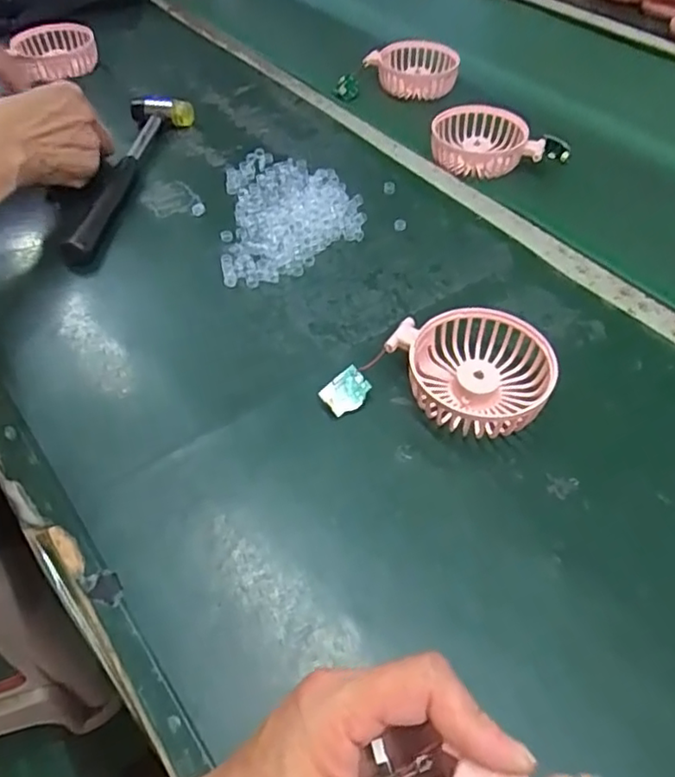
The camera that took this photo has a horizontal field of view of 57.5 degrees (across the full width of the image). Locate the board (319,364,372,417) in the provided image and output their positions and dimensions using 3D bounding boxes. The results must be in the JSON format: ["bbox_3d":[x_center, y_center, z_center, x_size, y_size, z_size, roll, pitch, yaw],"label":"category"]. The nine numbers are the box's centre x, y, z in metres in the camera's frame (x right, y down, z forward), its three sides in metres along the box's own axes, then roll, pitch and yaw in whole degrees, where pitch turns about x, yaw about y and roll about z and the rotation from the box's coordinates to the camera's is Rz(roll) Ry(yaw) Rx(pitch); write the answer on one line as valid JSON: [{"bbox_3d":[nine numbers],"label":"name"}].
[{"bbox_3d":[0.006,0.003,0.395,0.031,0.004,0.023,-37,94,-14],"label":"board"}]

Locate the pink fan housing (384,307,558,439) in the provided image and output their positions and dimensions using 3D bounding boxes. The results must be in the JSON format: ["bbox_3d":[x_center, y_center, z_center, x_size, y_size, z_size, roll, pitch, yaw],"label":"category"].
[{"bbox_3d":[0.089,-0.009,0.395,0.093,0.034,0.085,-11,52,-9],"label":"pink fan housing"}]

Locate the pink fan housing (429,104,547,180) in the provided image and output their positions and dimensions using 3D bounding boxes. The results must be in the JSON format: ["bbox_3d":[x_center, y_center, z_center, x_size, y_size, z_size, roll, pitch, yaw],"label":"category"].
[{"bbox_3d":[0.138,-0.238,0.597,0.096,0.029,0.085,-16,53,-12],"label":"pink fan housing"}]

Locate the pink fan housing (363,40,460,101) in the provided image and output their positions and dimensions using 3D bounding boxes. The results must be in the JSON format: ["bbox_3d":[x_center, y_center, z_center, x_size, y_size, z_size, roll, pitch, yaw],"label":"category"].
[{"bbox_3d":[0.083,-0.368,0.702,0.100,0.033,0.086,3,51,2],"label":"pink fan housing"}]

